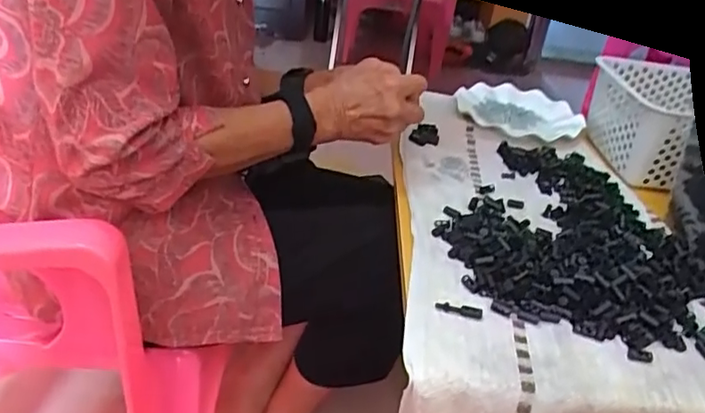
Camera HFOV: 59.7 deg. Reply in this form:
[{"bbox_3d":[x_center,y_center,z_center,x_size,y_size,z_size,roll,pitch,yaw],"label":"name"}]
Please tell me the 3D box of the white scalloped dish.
[{"bbox_3d":[0.265,-0.155,0.973,0.188,0.027,0.186,6,32,-4],"label":"white scalloped dish"}]

